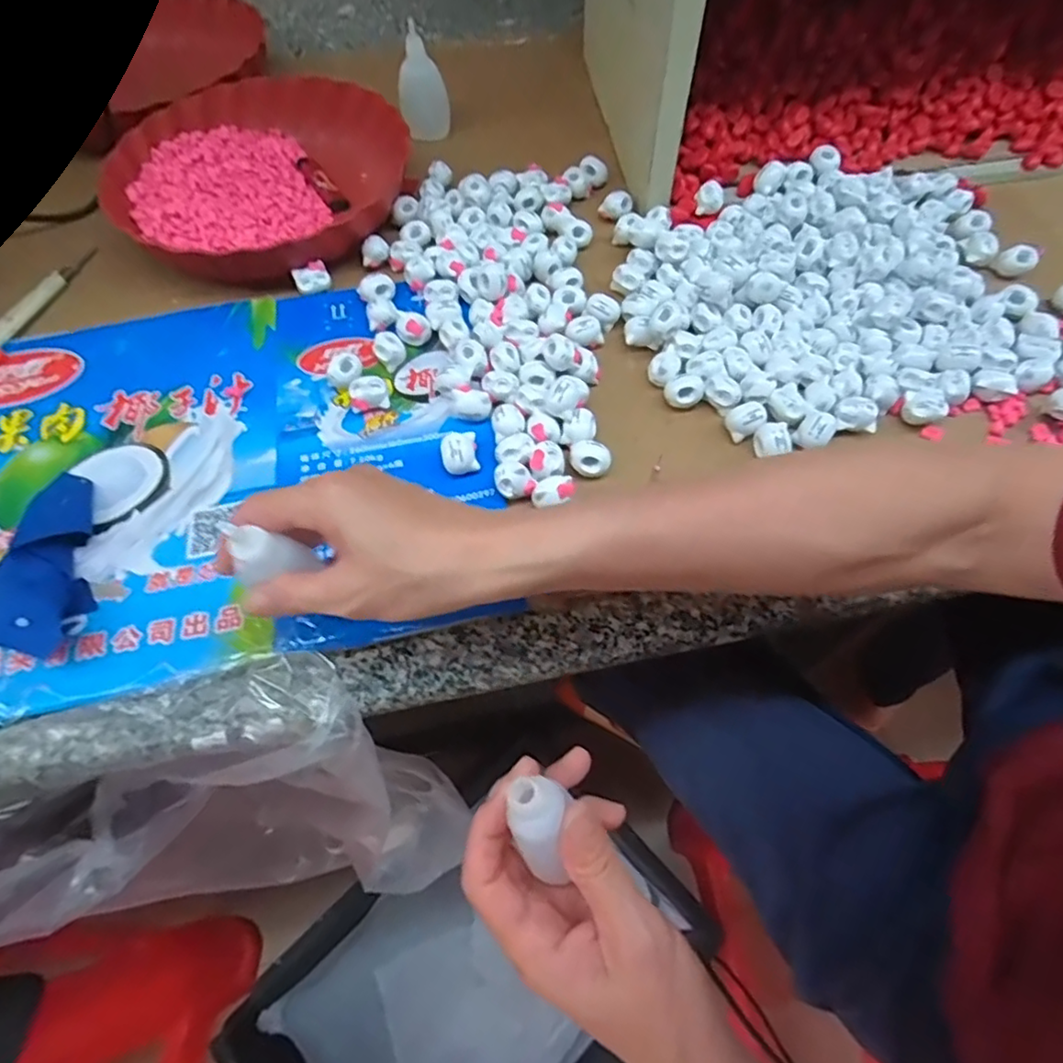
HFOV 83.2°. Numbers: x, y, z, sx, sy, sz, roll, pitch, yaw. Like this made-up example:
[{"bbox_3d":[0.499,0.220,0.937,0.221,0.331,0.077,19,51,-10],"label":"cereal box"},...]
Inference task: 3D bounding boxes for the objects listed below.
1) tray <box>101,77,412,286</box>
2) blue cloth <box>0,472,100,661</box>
[{"bbox_3d":[-0.226,-0.309,0.517,0.237,0.045,0.217,-1,62,1],"label":"tray"},{"bbox_3d":[-0.282,0.013,0.350,0.065,0.029,0.108,12,63,8],"label":"blue cloth"}]

